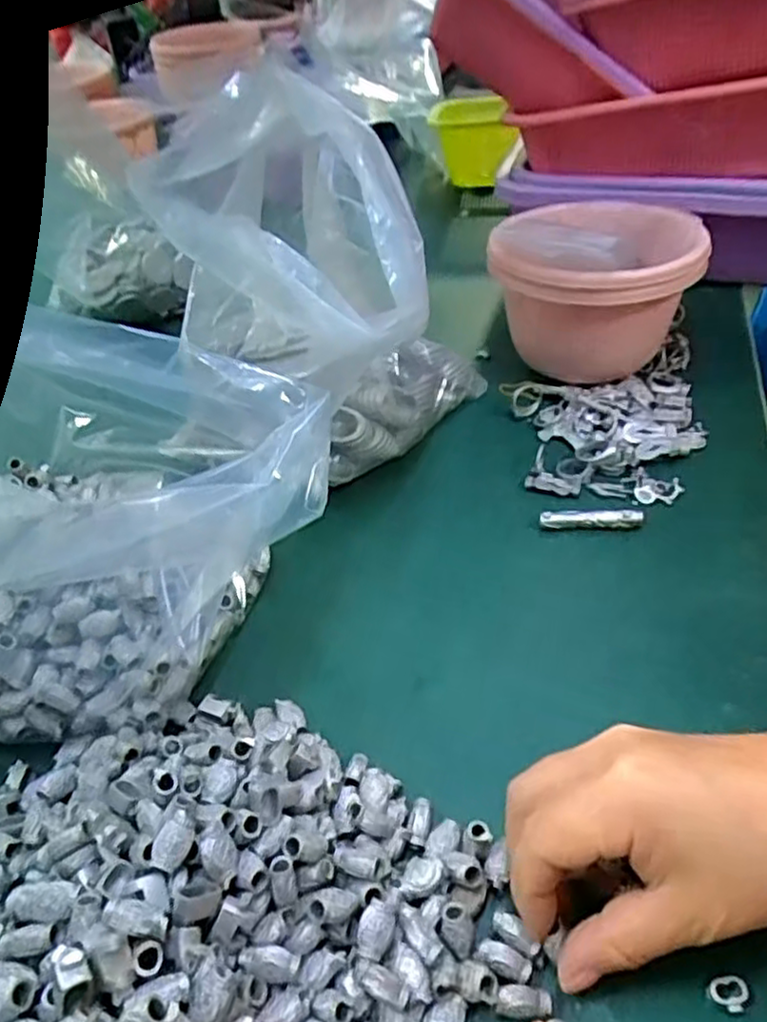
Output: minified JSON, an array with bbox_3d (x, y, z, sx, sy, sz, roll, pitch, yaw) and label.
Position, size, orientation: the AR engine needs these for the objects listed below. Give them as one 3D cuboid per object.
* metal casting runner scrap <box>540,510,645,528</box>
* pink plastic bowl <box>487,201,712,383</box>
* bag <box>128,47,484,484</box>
[{"bbox_3d":[0.128,0.005,0.437,0.061,0.009,0.009,1,43,7],"label":"metal casting runner scrap"},{"bbox_3d":[0.161,-0.171,0.542,0.142,0.112,0.145,11,45,17],"label":"pink plastic bowl"},{"bbox_3d":[-0.047,-0.124,0.445,0.184,0.206,0.164,9,44,16],"label":"bag"}]

